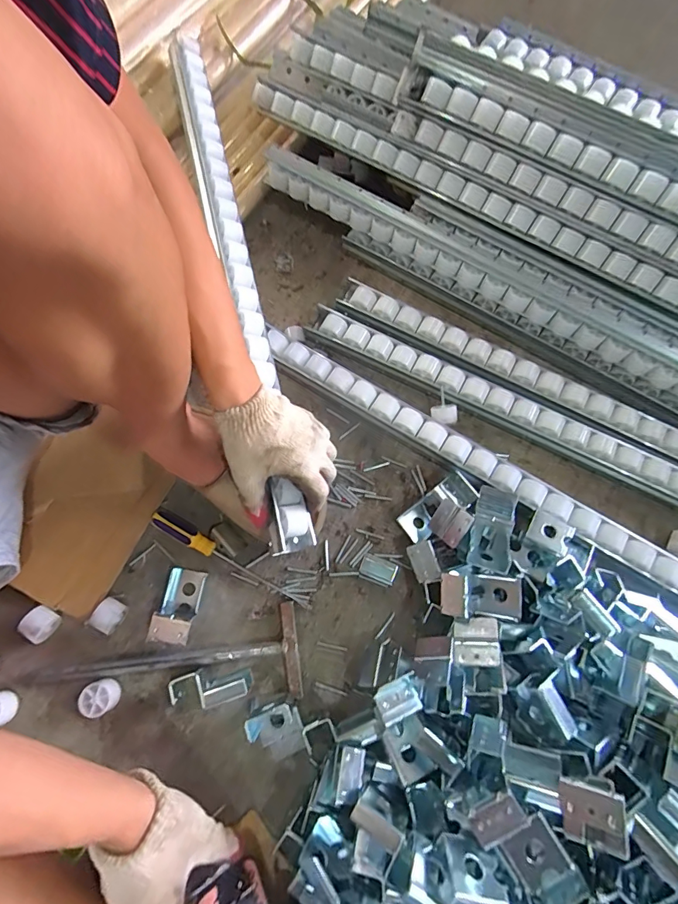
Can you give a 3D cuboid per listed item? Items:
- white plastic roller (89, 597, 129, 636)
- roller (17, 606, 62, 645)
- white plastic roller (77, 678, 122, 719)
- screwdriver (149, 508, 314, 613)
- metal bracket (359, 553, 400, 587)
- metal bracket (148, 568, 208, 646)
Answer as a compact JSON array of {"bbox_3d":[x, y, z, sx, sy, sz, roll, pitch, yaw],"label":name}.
[{"bbox_3d":[-0.272,0.193,0.503,0.027,0.032,0.037,34,76,7],"label":"white plastic roller"},{"bbox_3d":[-0.347,0.199,0.491,0.030,0.029,0.031,40,76,9],"label":"roller"},{"bbox_3d":[-0.268,0.276,0.477,0.036,0.023,0.034,1,74,-2],"label":"white plastic roller"},{"bbox_3d":[-0.135,0.134,0.529,0.225,0.021,0.023,28,75,6],"label":"screwdriver"},{"bbox_3d":[0.051,0.149,0.540,0.046,0.006,0.027,23,74,4],"label":"metal bracket"},{"bbox_3d":[-0.192,0.184,0.503,0.044,0.041,0.086,5,74,-1],"label":"metal bracket"}]

